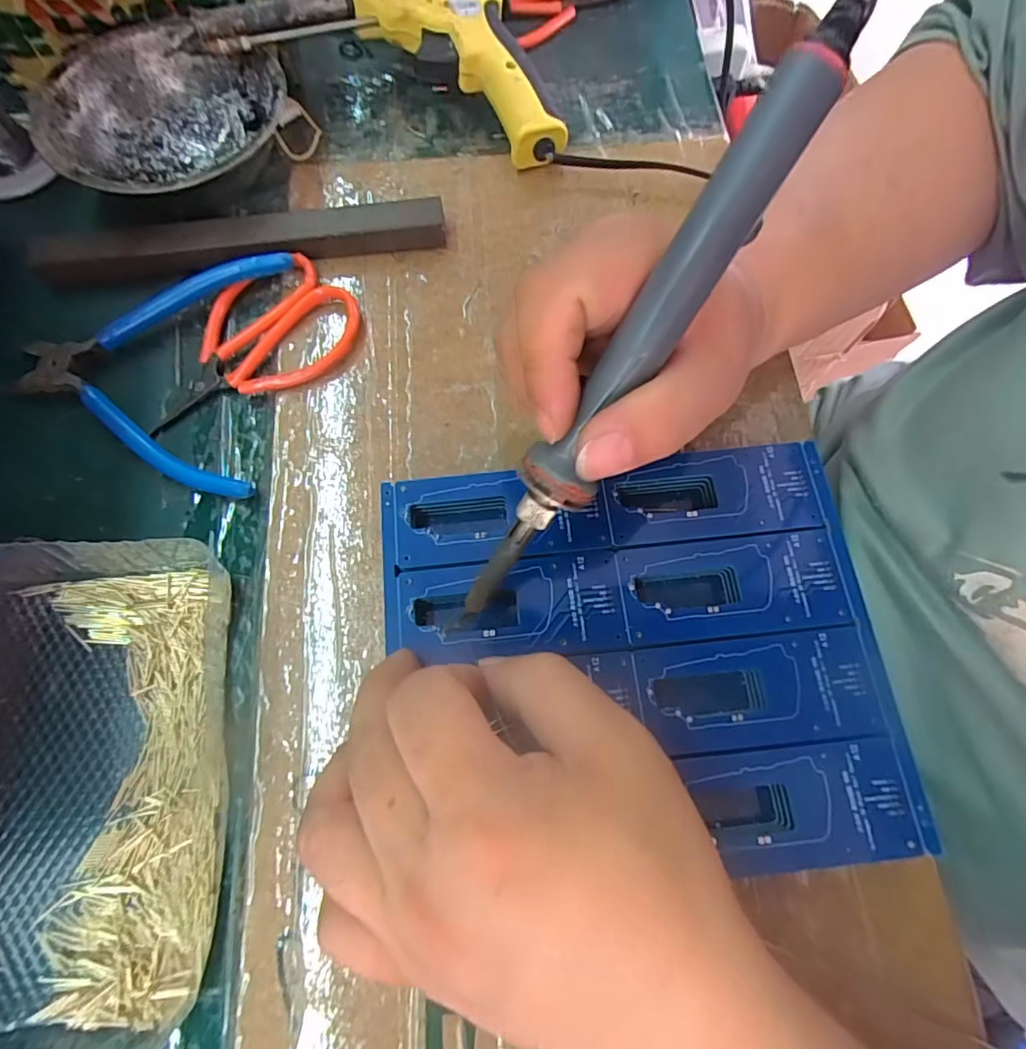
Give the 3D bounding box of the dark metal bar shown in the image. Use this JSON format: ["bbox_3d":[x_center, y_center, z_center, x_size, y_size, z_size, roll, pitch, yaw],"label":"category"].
[{"bbox_3d":[-0.145,-0.151,0.296,0.215,0.018,0.024,-6,72,-2],"label":"dark metal bar"}]

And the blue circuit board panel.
[{"bbox_3d":[0.047,0.048,0.219,0.190,0.004,0.157,-6,72,-2],"label":"blue circuit board panel"}]

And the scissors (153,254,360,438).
[{"bbox_3d":[-0.134,-0.095,0.282,0.109,0.011,0.069,-24,73,-8],"label":"scissors"}]

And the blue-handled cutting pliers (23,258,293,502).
[{"bbox_3d":[-0.180,-0.078,0.274,0.122,0.019,0.127,3,72,1],"label":"blue-handled cutting pliers"}]

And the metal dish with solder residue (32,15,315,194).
[{"bbox_3d":[-0.186,-0.224,0.310,0.131,0.044,0.125,0,72,0],"label":"metal dish with solder residue"}]

